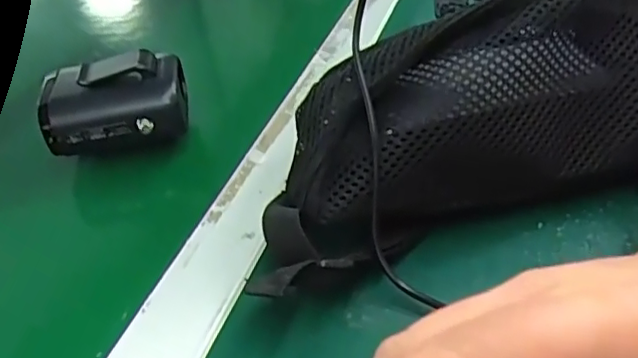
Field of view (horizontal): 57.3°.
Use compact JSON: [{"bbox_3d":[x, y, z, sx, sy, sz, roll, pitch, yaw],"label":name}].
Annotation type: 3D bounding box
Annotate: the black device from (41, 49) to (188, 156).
[{"bbox_3d":[-0.125,-0.050,0.363,0.082,0.045,0.052,-11,39,-6],"label":"black device"}]

